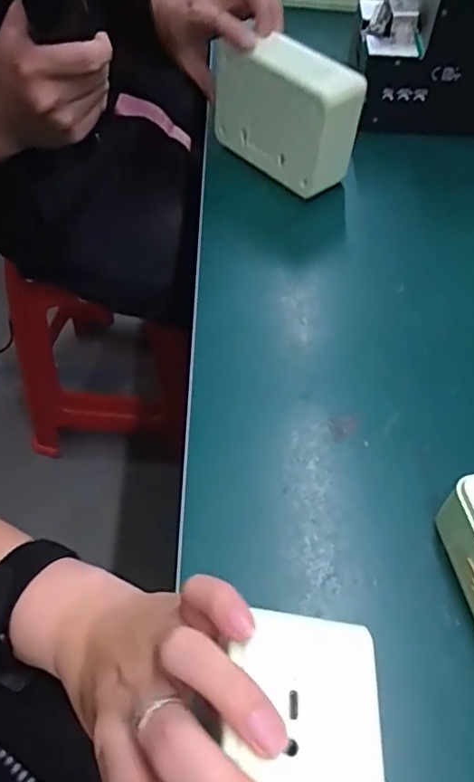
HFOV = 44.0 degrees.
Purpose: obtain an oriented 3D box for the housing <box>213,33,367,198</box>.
[{"bbox_3d":[0.047,-0.271,0.572,0.071,0.111,0.143,-37,63,-23],"label":"housing"}]

